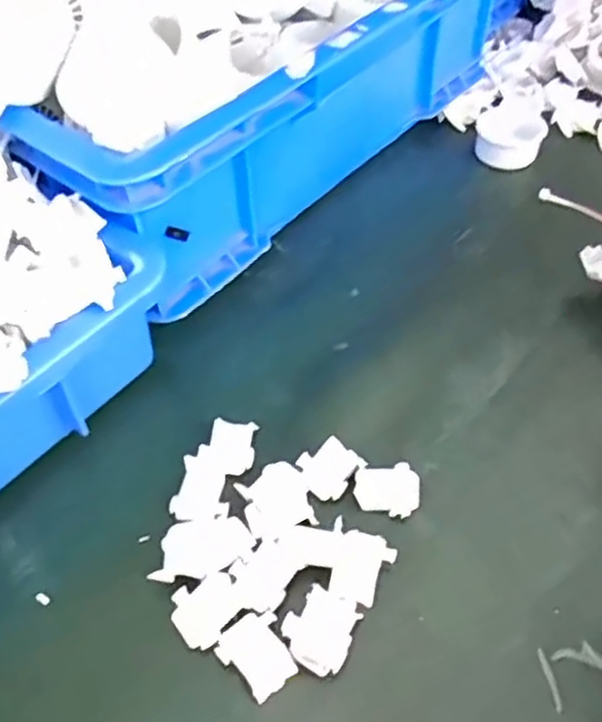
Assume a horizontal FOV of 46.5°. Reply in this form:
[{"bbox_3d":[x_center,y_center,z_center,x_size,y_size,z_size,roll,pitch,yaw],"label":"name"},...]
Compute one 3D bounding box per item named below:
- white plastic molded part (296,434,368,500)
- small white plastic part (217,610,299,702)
[{"bbox_3d":[0.015,0.056,0.375,0.029,0.007,0.033,32,59,26],"label":"white plastic molded part"},{"bbox_3d":[-0.020,0.131,0.316,0.028,0.004,0.035,-31,55,-20],"label":"small white plastic part"}]

